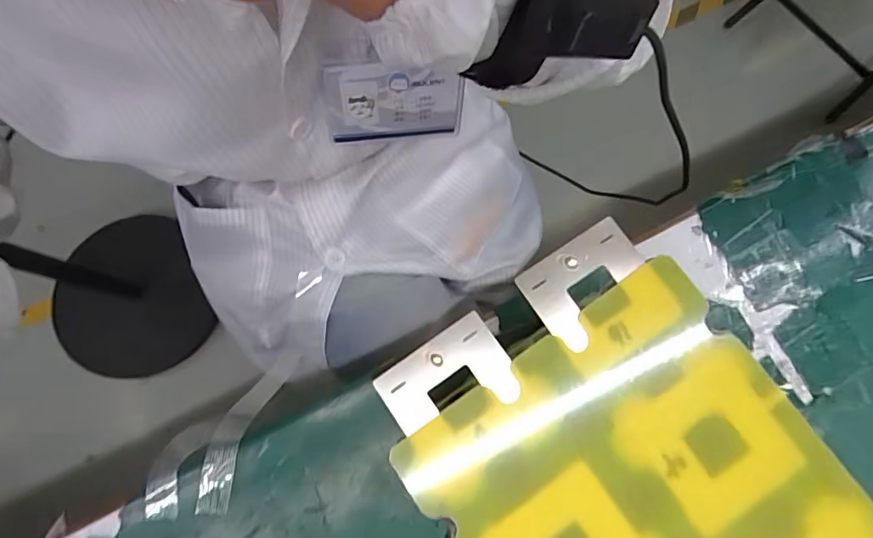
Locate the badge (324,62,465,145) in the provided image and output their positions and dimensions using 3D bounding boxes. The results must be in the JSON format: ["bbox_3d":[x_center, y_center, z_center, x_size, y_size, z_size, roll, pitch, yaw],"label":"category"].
[{"bbox_3d":[-0.029,-0.117,0.341,0.095,0.064,0.004,-7,57,-8],"label":"badge"}]

